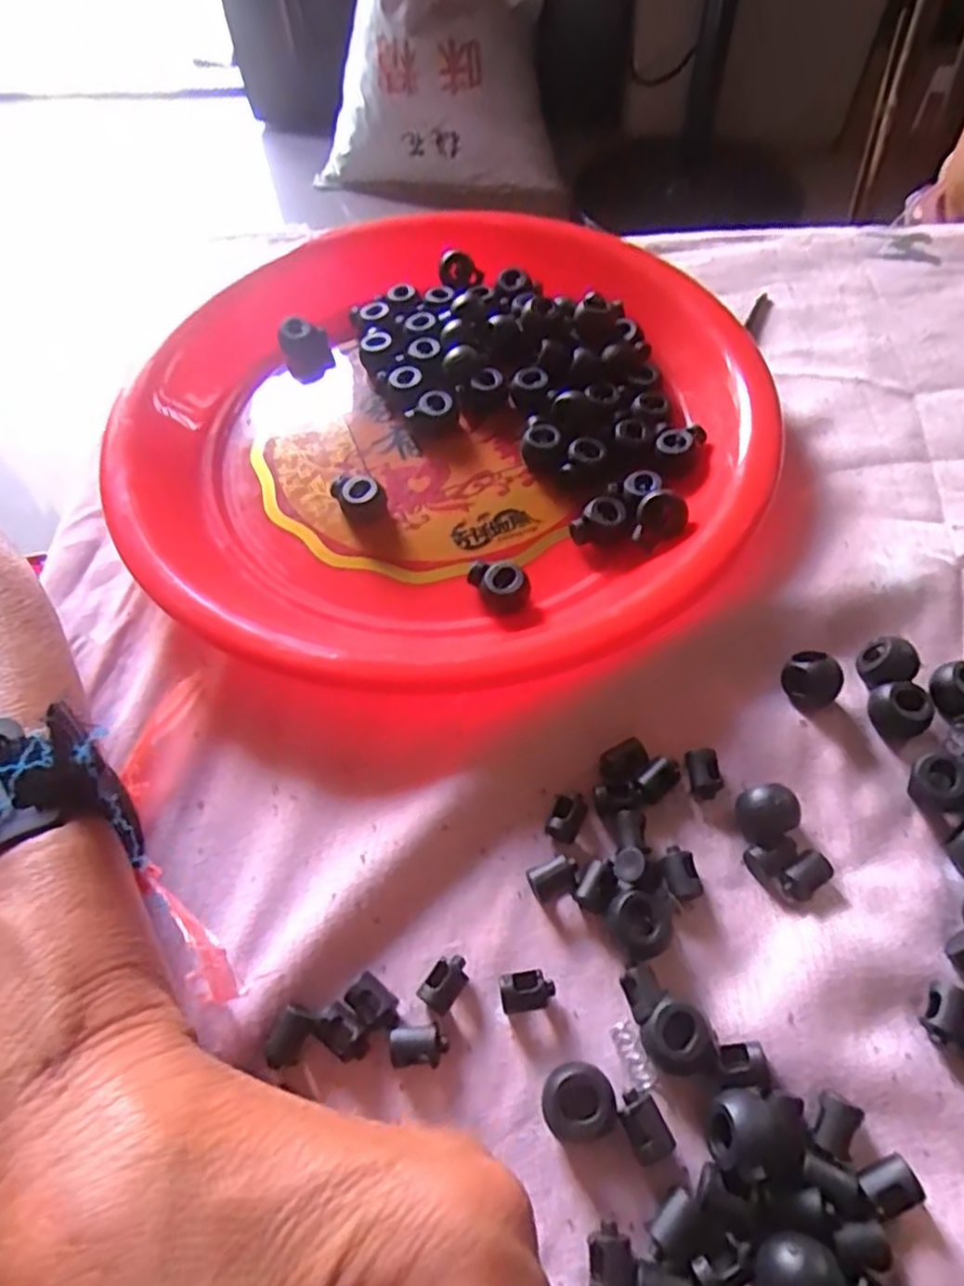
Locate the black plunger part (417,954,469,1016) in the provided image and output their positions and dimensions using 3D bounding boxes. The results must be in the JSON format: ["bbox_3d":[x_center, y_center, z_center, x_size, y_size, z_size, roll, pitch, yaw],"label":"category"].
[{"bbox_3d":[-0.010,0.093,0.195,0.009,0.008,0.015,32,66,21],"label":"black plunger part"}]

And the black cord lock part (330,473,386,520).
[{"bbox_3d":[-0.049,-0.056,0.277,0.020,0.016,0.010,4,59,6],"label":"black cord lock part"}]

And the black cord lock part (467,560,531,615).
[{"bbox_3d":[0.007,-0.021,0.257,0.017,0.013,0.020,-25,61,-12],"label":"black cord lock part"}]

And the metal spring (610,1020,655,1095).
[{"bbox_3d":[0.040,0.108,0.185,0.006,0.007,0.017,-19,59,-8],"label":"metal spring"}]

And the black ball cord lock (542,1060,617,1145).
[{"bbox_3d":[0.024,0.115,0.178,0.017,0.012,0.017,-1,59,2],"label":"black ball cord lock"}]

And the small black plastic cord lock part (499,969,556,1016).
[{"bbox_3d":[0.012,0.095,0.193,0.014,0.008,0.010,-9,59,-2],"label":"small black plastic cord lock part"}]

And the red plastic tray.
[{"bbox_3d":[-0.016,-0.094,0.291,0.244,0.029,0.252,-16,59,-7],"label":"red plastic tray"}]

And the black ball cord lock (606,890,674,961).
[{"bbox_3d":[0.044,0.079,0.199,0.016,0.011,0.017,-1,59,2],"label":"black ball cord lock"}]

